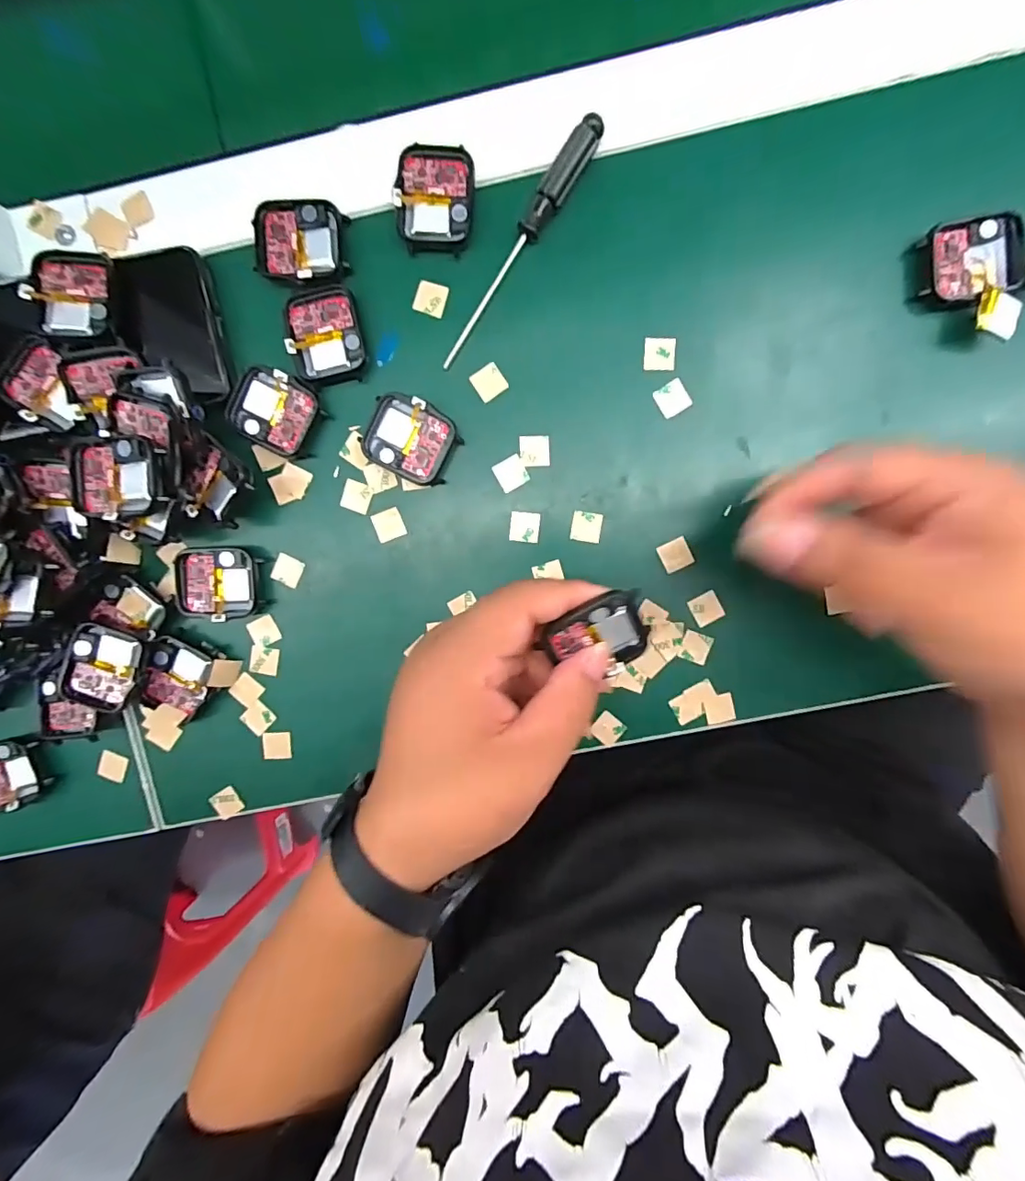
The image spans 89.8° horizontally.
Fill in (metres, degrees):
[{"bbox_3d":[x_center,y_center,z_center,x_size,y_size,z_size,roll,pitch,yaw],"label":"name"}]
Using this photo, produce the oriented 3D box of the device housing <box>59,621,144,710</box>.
[{"bbox_3d":[-0.217,0.043,0.276,0.037,0.016,0.045,16,96,0],"label":"device housing"}]

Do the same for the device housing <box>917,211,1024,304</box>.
[{"bbox_3d":[0.220,-0.158,0.249,0.046,0.014,0.037,-13,95,3],"label":"device housing"}]

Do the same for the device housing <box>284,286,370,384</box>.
[{"bbox_3d":[-0.095,-0.130,0.261,0.036,0.006,0.045,-6,96,3],"label":"device housing"}]

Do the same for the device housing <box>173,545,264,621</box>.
[{"bbox_3d":[-0.158,-0.004,0.278,0.044,0.012,0.038,-1,96,2],"label":"device housing"}]

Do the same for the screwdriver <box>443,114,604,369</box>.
[{"bbox_3d":[0.003,-0.170,0.254,0.013,0.011,0.130,35,96,-2],"label":"screwdriver"}]

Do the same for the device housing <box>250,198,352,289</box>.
[{"bbox_3d":[-0.106,-0.174,0.258,0.046,0.007,0.038,3,96,2],"label":"device housing"}]

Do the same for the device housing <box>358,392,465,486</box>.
[{"bbox_3d":[-0.053,-0.078,0.266,0.046,0.011,0.037,26,96,-1],"label":"device housing"}]

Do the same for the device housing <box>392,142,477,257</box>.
[{"bbox_3d":[-0.038,-0.193,0.254,0.036,0.008,0.045,5,96,1],"label":"device housing"}]

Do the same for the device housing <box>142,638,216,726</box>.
[{"bbox_3d":[-0.183,0.048,0.283,0.035,0.012,0.039,22,96,0],"label":"device housing"}]

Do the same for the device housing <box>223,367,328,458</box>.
[{"bbox_3d":[-0.122,-0.093,0.267,0.040,0.010,0.037,27,96,-1],"label":"device housing"}]

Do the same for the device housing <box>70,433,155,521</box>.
[{"bbox_3d":[-0.185,-0.053,0.240,0.039,0.008,0.038,-1,95,2],"label":"device housing"}]

